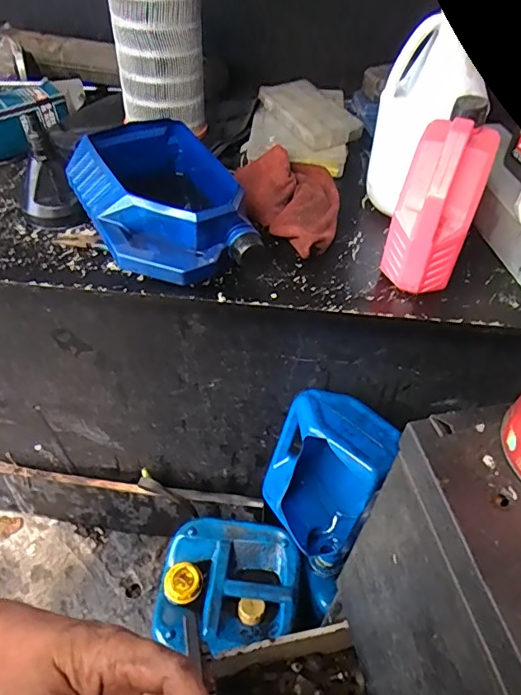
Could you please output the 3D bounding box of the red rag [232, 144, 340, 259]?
[{"bbox_3d":[0.058,-0.240,0.805,0.154,0.037,0.251,-11,50,-9],"label":"red rag"}]

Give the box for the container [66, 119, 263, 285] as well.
[{"bbox_3d":[-0.141,-0.210,0.734,0.237,0.105,0.309,-15,51,-12],"label":"container"}]

